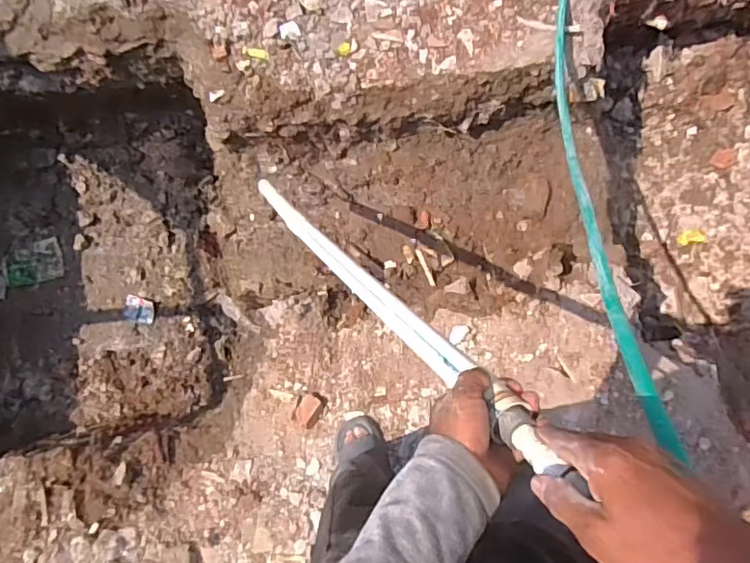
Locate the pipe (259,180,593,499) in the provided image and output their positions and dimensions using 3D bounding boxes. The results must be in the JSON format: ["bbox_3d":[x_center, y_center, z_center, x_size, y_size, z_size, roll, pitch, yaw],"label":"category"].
[{"bbox_3d":[-0.029,-0.015,0.731,0.026,0.822,0.036,34,94,-34],"label":"pipe"}]

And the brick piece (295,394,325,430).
[{"bbox_3d":[-0.149,0.294,1.266,0.050,0.030,0.069,29,86,3],"label":"brick piece"}]

